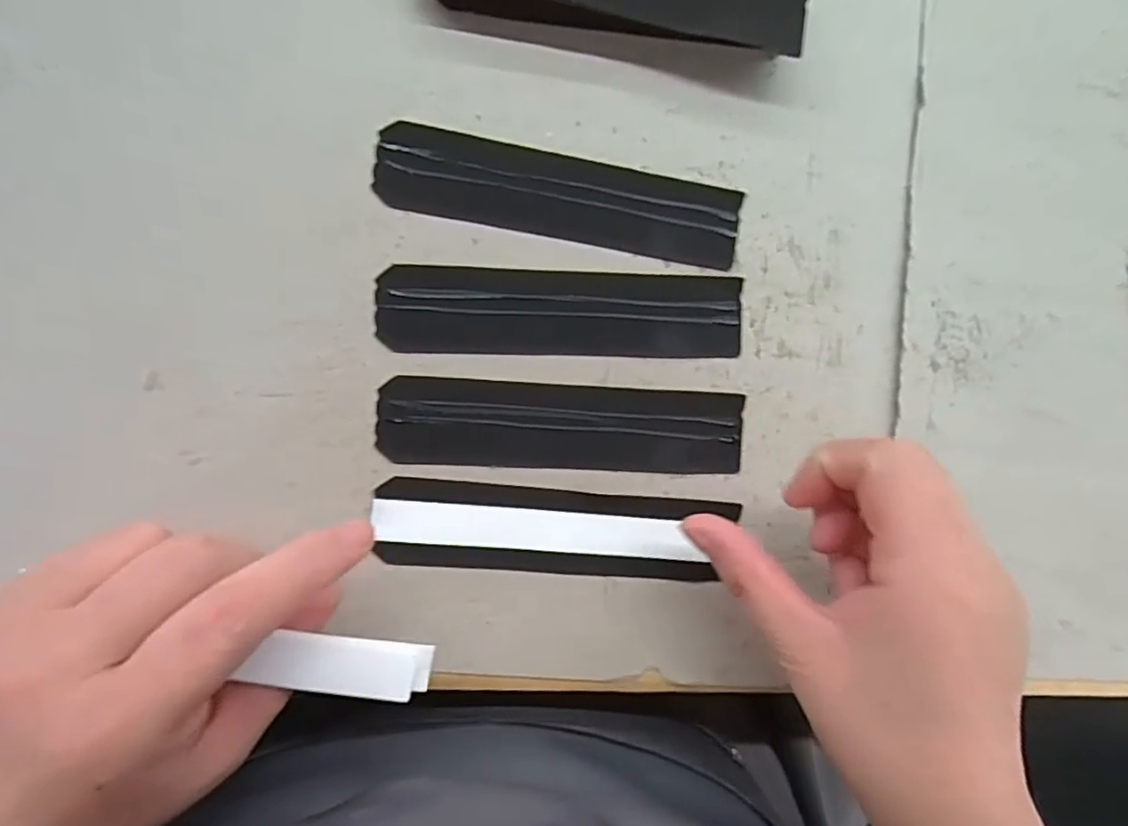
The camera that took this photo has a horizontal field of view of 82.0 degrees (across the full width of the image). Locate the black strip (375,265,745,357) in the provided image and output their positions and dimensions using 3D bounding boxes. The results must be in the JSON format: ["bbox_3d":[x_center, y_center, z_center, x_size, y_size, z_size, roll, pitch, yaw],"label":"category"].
[{"bbox_3d":[0.001,-0.038,0.250,0.138,0.005,0.033,0,90,-9],"label":"black strip"}]

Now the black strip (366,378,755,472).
[{"bbox_3d":[0.002,0.005,0.247,0.138,0.004,0.032,3,89,-9],"label":"black strip"}]

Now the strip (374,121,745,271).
[{"bbox_3d":[0.001,-0.083,0.247,0.138,0.004,0.032,8,88,-9],"label":"strip"}]

